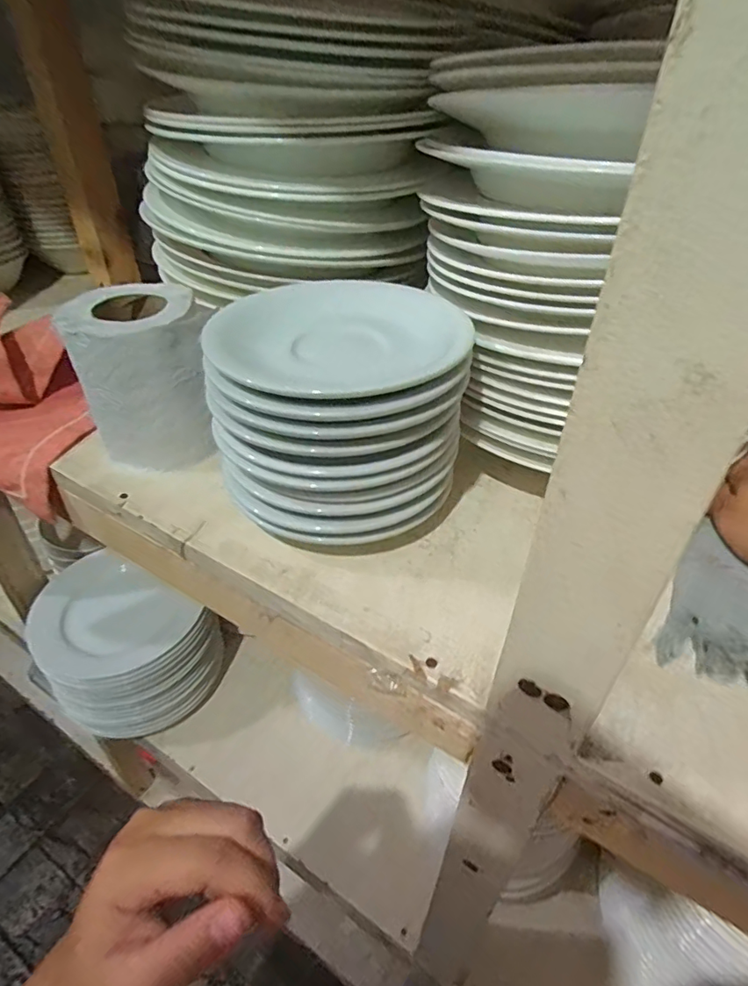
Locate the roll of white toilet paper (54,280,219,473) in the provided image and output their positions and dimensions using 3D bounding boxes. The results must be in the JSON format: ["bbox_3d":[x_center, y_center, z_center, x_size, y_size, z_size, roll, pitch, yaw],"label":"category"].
[{"bbox_3d":[-0.147,-0.076,0.353,0.077,0.101,0.074,1,39,-1],"label":"roll of white toilet paper"}]

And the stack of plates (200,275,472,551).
[{"bbox_3d":[-0.019,-0.044,0.309,0.133,0.114,0.127,10,40,10],"label":"stack of plates"}]

